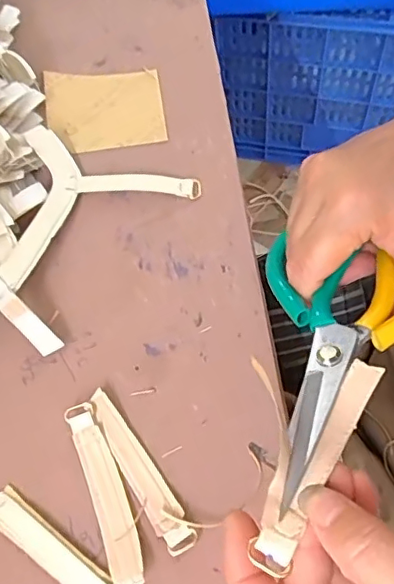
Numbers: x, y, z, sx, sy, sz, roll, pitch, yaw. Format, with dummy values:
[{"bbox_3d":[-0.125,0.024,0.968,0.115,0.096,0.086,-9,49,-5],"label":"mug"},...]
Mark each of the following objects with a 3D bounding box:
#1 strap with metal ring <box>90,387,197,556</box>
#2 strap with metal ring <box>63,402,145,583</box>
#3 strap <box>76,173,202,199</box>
[{"bbox_3d":[-0.033,0.098,0.314,0.018,0.008,0.098,-31,66,-9],"label":"strap with metal ring"},{"bbox_3d":[-0.051,0.110,0.309,0.019,0.012,0.099,-22,65,-5],"label":"strap with metal ring"},{"bbox_3d":[-0.041,-0.077,0.397,0.087,0.007,0.016,2,65,6],"label":"strap"}]

